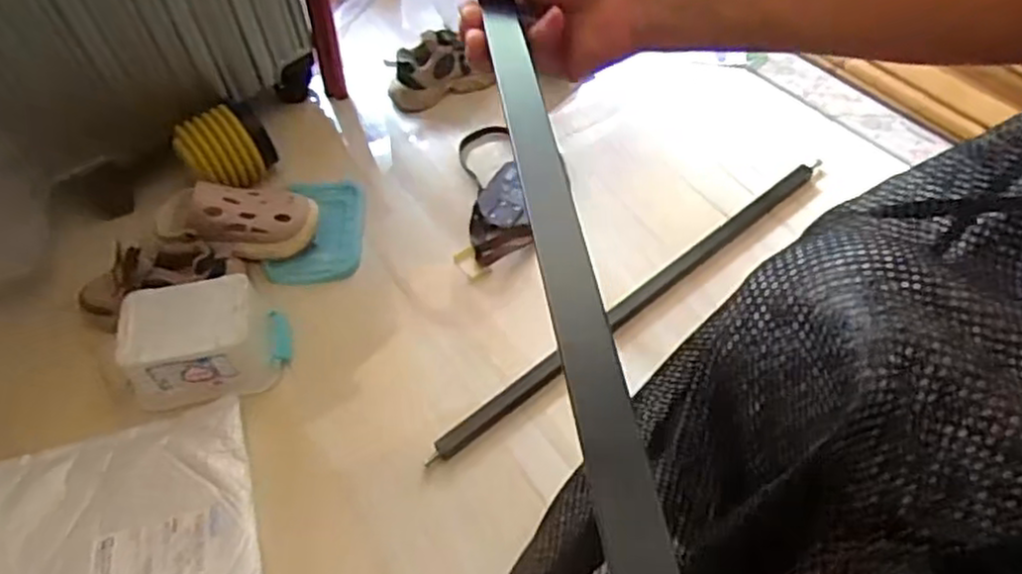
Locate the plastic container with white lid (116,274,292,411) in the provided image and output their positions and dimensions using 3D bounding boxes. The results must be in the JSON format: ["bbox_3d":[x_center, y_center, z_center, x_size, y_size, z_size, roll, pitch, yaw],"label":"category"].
[{"bbox_3d":[-0.363,0.061,0.852,0.170,0.094,0.120,-8,54,-2],"label":"plastic container with white lid"}]

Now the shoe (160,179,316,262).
[{"bbox_3d":[-0.371,-0.095,0.971,0.208,0.077,0.100,1,54,5],"label":"shoe"}]

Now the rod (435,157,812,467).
[{"bbox_3d":[0.169,0.011,0.903,0.660,0.024,0.029,-35,59,-20],"label":"rod"}]

